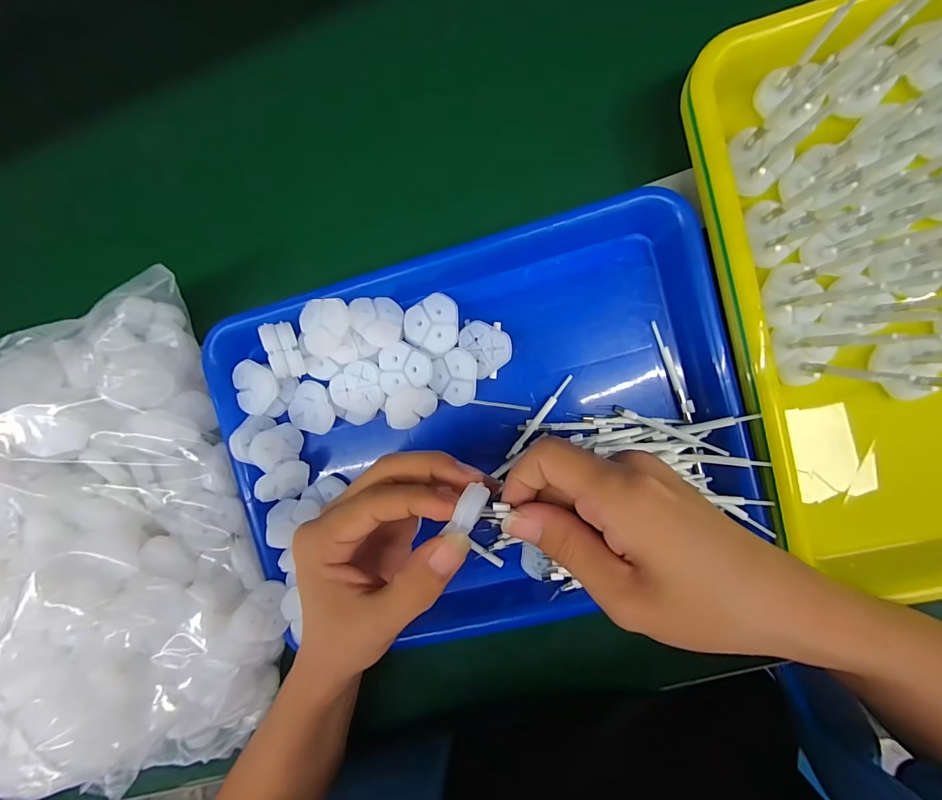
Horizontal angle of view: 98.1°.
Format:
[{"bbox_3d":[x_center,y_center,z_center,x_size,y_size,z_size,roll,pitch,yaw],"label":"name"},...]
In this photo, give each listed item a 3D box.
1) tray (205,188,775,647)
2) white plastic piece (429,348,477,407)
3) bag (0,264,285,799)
[{"bbox_3d":[0.004,0.032,0.276,0.328,0.033,0.264,-15,92,7],"label":"tray"},{"bbox_3d":[-0.011,-0.016,0.275,0.031,0.008,0.036,11,95,6],"label":"white plastic piece"},{"bbox_3d":[-0.275,0.111,0.265,0.260,0.078,0.316,-17,92,7],"label":"bag"}]

